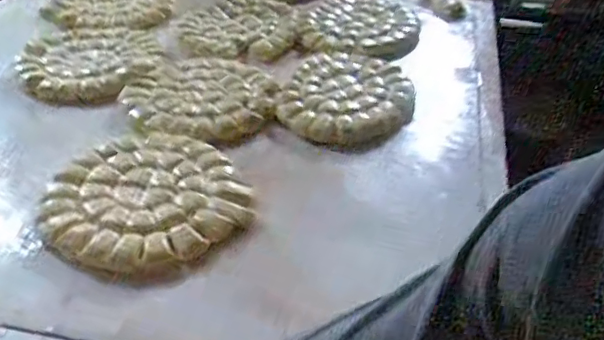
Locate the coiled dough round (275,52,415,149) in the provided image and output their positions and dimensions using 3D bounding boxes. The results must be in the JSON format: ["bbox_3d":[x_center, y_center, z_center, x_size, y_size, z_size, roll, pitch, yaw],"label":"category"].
[{"bbox_3d":[0.087,-0.137,1.089,0.231,0.035,0.262,13,42,10],"label":"coiled dough round"}]

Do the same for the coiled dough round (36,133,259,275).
[{"bbox_3d":[-0.232,0.038,0.854,0.271,0.028,0.278,2,41,-2],"label":"coiled dough round"}]

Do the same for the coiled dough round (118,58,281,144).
[{"bbox_3d":[-0.183,-0.146,1.081,0.278,0.029,0.257,15,42,13],"label":"coiled dough round"}]

